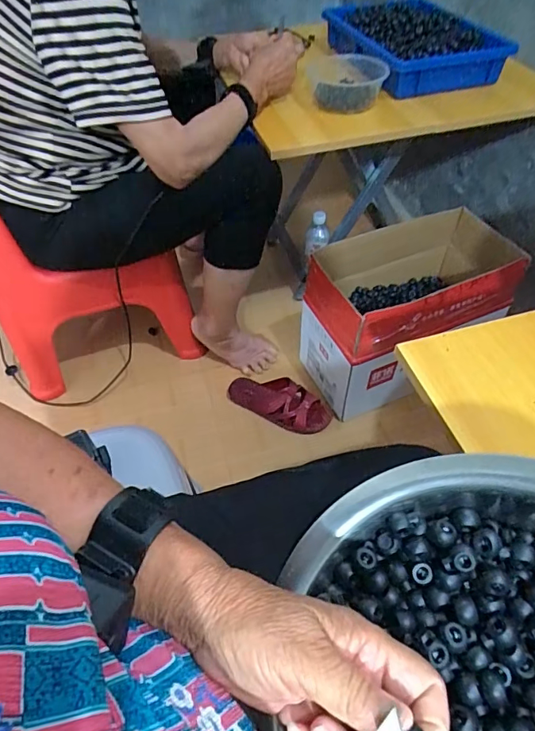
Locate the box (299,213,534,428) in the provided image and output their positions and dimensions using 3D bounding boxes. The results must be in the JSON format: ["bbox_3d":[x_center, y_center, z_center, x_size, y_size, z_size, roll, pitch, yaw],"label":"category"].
[{"bbox_3d":[0.316,-0.128,1.003,0.442,0.280,0.243,-20,53,-15],"label":"box"}]

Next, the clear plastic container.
[{"bbox_3d":[0.153,-0.556,0.900,0.147,0.057,0.166,5,51,5],"label":"clear plastic container"}]

